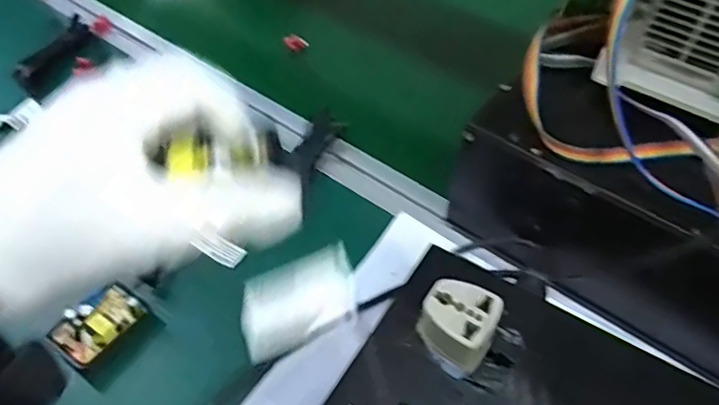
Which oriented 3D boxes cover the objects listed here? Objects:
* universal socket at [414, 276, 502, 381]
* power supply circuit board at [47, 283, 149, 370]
[{"bbox_3d":[0.053,0.070,0.319,0.040,0.032,0.043,25,54,18],"label":"universal socket"},{"bbox_3d":[-0.173,0.080,0.382,0.031,0.017,0.055,30,55,21],"label":"power supply circuit board"}]

